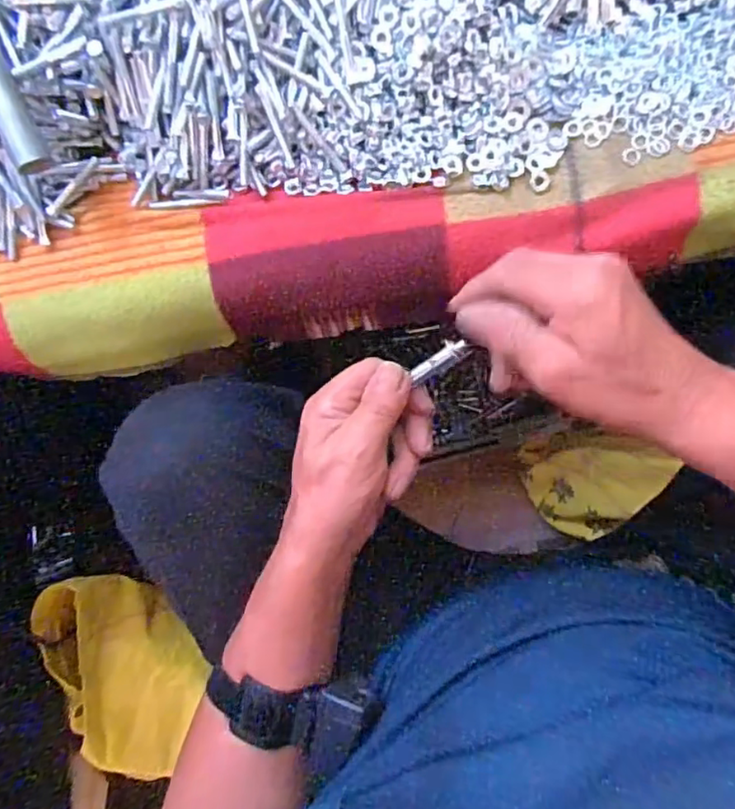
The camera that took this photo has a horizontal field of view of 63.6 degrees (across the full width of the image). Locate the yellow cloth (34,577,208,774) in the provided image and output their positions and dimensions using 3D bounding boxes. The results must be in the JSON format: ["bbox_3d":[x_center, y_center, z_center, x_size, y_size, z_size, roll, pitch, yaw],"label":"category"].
[{"bbox_3d":[-0.243,0.272,0.609,0.087,0.113,0.214,-28,87,5],"label":"yellow cloth"}]

